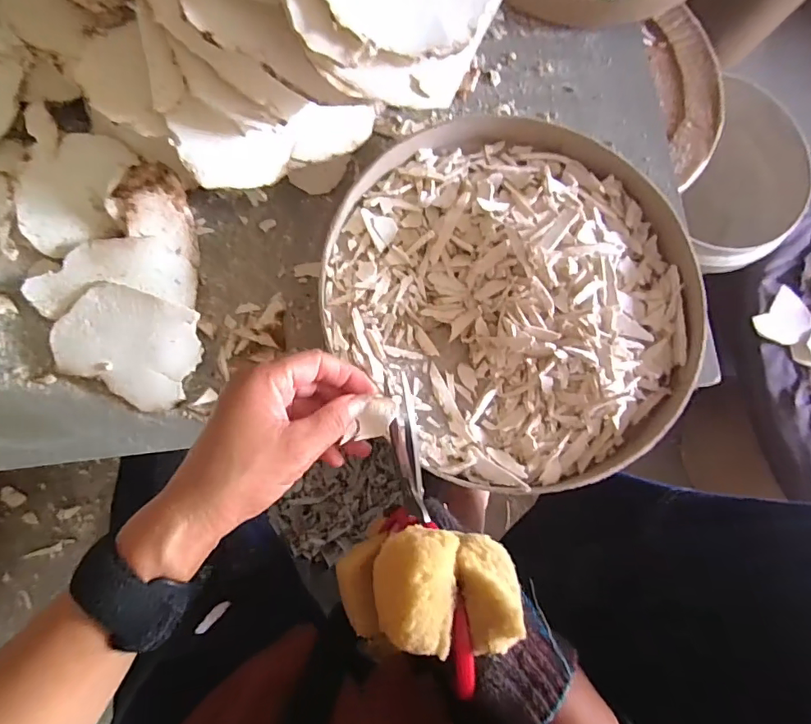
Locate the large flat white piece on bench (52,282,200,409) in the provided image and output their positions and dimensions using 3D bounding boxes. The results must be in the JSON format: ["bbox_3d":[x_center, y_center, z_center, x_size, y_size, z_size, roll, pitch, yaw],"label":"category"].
[{"bbox_3d":[-0.214,-0.013,0.372,0.102,0.016,0.080,18,80,-3],"label":"large flat white piece on bench"}]

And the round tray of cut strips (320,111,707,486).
[{"bbox_3d":[0.091,-0.059,0.394,0.289,0.038,0.307,-37,87,-10],"label":"round tray of cut strips"}]

